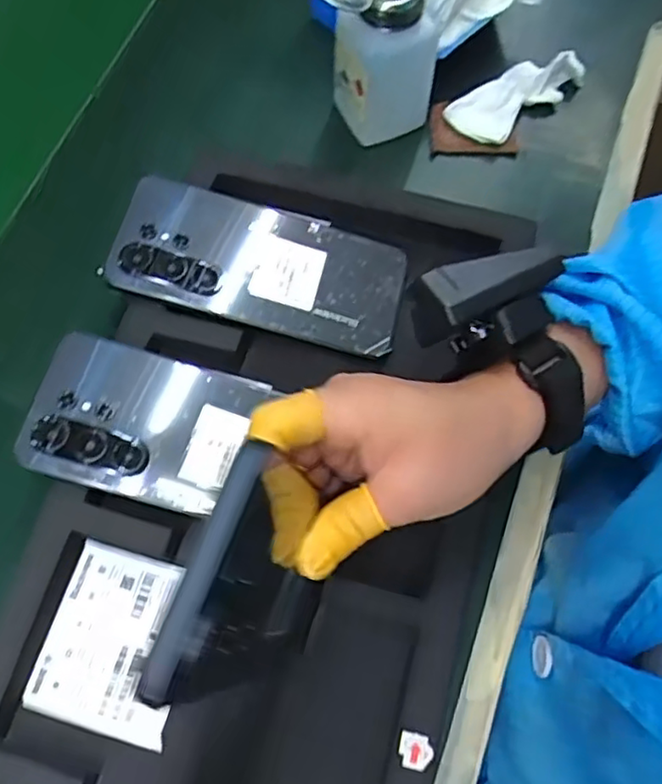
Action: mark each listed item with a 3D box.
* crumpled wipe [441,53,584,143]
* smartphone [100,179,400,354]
[{"bbox_3d":[0.133,-0.213,0.455,0.099,0.024,0.042,-39,72,-12],"label":"crumpled wipe"},{"bbox_3d":[-0.040,-0.075,0.380,0.166,0.008,0.077,15,69,-6],"label":"smartphone"}]

